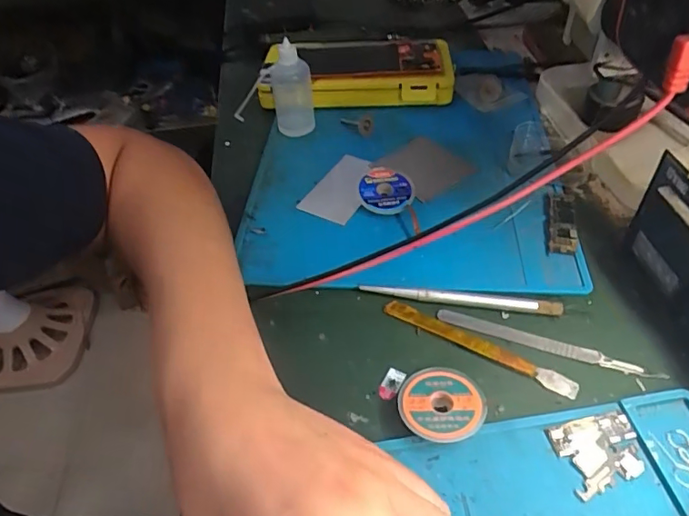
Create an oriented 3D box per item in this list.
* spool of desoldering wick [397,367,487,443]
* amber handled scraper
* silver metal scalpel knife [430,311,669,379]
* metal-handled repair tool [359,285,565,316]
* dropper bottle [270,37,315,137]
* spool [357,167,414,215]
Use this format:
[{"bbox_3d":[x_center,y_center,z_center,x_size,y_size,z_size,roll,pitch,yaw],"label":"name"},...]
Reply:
[{"bbox_3d":[0.053,0.080,0.278,0.044,0.013,0.042,-4,45,4],"label":"spool of desoldering wick"},{"bbox_3d":[0.079,0.052,0.309,0.120,0.004,0.012,22,52,26],"label":"amber handled scraper"},{"bbox_3d":[0.119,0.052,0.307,0.126,0.006,0.010,13,48,19],"label":"silver metal scalpel knife"},{"bbox_3d":[0.074,0.026,0.331,0.125,0.009,0.010,3,46,10],"label":"metal-handled repair tool"},{"bbox_3d":[-0.048,-0.152,0.459,0.037,0.080,0.039,-9,45,-1],"label":"dropper bottle"},{"bbox_3d":[0.032,-0.052,0.394,0.041,0.008,0.040,-2,64,3],"label":"spool"}]

